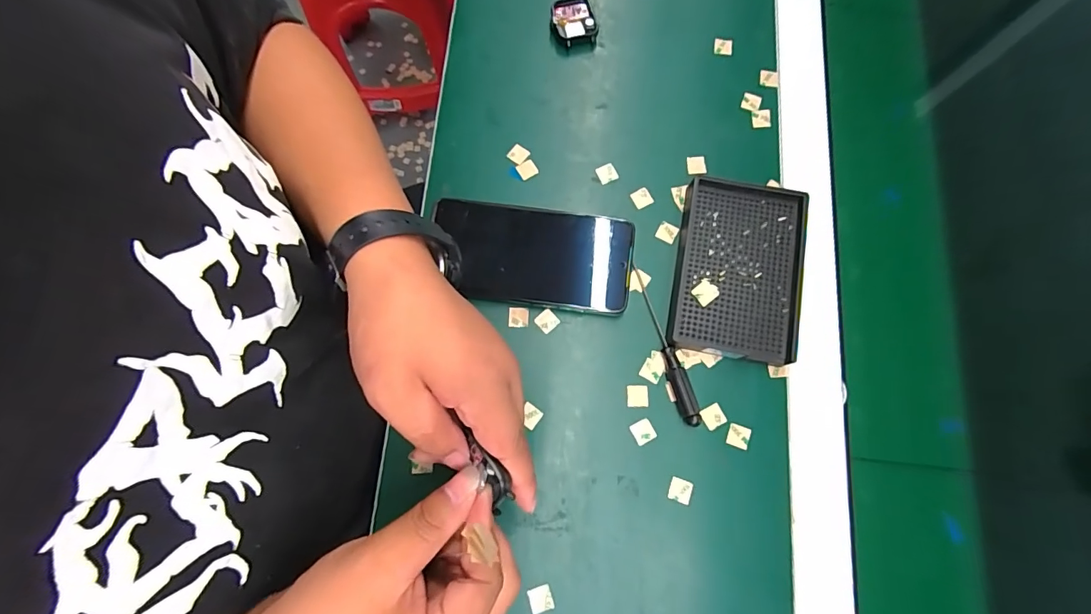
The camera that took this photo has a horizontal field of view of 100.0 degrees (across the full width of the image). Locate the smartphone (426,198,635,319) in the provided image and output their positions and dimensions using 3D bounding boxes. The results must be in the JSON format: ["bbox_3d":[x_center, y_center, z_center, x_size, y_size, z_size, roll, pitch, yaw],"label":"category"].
[{"bbox_3d":[-0.012,-0.041,0.362,0.155,0.010,0.078,7,80,5],"label":"smartphone"}]

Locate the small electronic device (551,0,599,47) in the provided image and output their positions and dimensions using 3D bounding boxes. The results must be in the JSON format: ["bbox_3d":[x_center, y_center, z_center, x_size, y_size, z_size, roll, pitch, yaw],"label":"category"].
[{"bbox_3d":[0.026,-0.261,0.418,0.039,0.013,0.045,-5,77,-2],"label":"small electronic device"}]

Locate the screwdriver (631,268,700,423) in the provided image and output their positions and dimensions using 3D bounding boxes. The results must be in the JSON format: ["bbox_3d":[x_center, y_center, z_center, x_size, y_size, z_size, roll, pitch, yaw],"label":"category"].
[{"bbox_3d":[0.091,0.028,0.350,0.012,0.013,0.126,-16,78,-4],"label":"screwdriver"}]

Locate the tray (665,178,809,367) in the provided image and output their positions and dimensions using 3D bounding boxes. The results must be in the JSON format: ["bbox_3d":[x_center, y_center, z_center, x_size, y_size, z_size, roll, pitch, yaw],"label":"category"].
[{"bbox_3d":[0.151,-0.029,0.361,0.091,0.020,0.136,11,77,2],"label":"tray"}]

